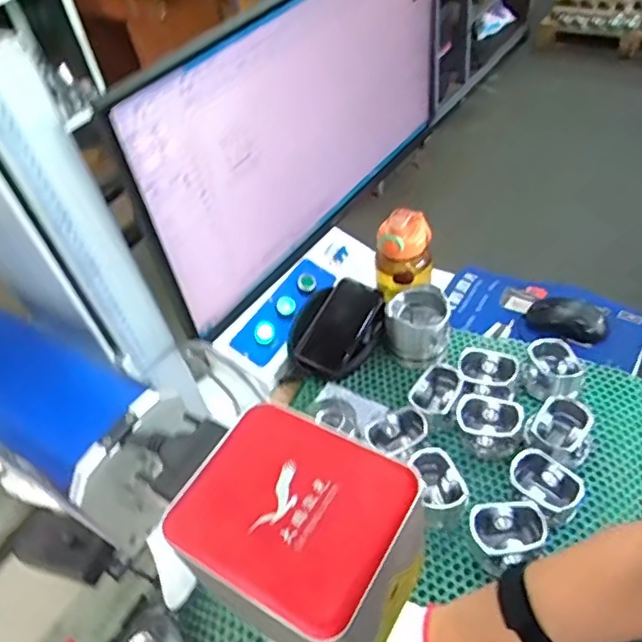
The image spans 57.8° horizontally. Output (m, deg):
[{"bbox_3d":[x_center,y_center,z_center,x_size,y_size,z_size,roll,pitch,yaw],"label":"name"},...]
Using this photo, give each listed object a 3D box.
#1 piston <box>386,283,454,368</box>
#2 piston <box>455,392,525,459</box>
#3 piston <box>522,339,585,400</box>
[{"bbox_3d":[0.139,0.007,0.834,0.089,0.081,0.082,-6,45,6],"label":"piston"},{"bbox_3d":[0.209,0.132,0.727,0.078,0.045,0.071,-6,45,6],"label":"piston"},{"bbox_3d":[0.308,0.069,0.771,0.071,0.050,0.081,8,48,19],"label":"piston"}]

